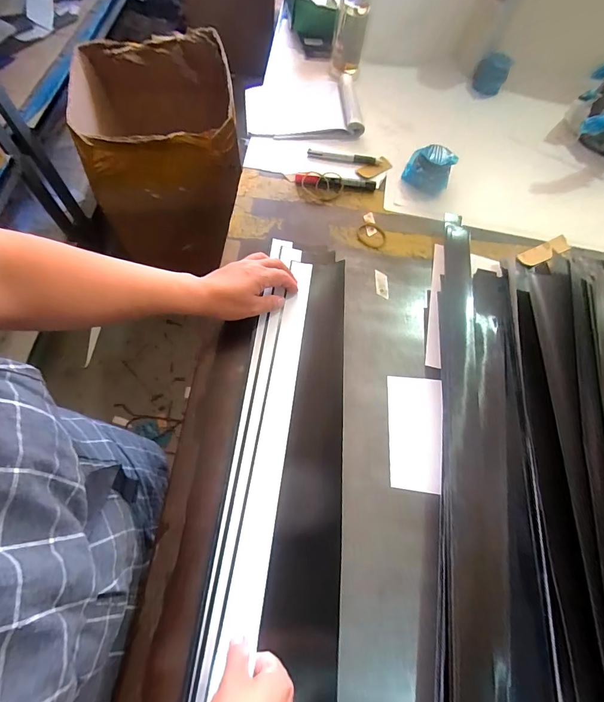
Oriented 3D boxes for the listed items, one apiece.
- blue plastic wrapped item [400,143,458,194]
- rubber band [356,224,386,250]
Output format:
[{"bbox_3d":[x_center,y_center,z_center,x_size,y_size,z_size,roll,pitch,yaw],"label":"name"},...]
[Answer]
[{"bbox_3d":[0.219,-0.314,0.634,0.077,0.062,0.051,27,68,9],"label":"blue plastic wrapped item"},{"bbox_3d":[0.115,-0.191,0.608,0.051,0.004,0.048,0,71,1],"label":"rubber band"}]

